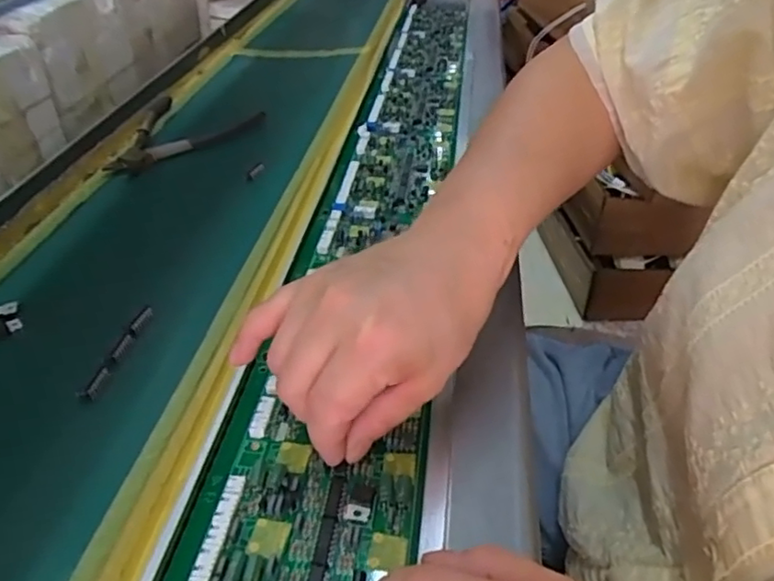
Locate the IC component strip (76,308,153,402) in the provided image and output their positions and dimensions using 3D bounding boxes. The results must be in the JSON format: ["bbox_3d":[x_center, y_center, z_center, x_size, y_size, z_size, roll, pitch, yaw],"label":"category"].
[{"bbox_3d":[-0.144,0.033,0.324,0.007,0.008,0.068,7,39,9],"label":"IC component strip"}]

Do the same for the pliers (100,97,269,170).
[{"bbox_3d":[-0.176,-0.146,0.547,0.108,0.013,0.144,3,38,1],"label":"pliers"}]

